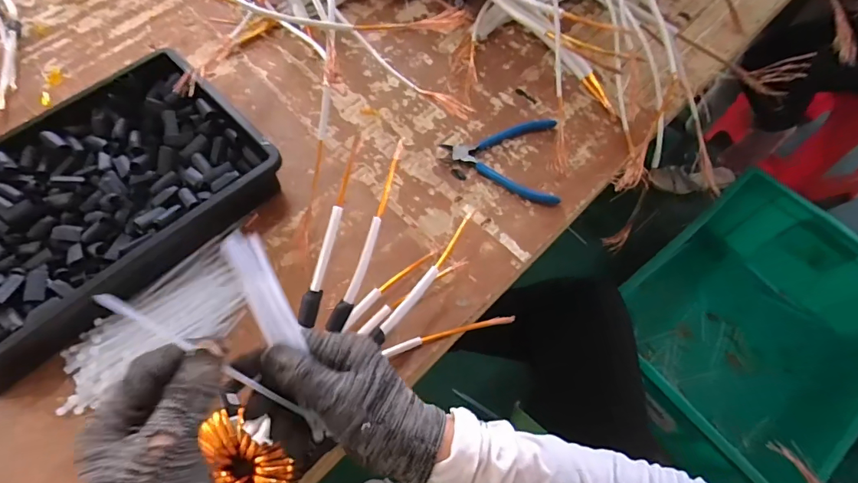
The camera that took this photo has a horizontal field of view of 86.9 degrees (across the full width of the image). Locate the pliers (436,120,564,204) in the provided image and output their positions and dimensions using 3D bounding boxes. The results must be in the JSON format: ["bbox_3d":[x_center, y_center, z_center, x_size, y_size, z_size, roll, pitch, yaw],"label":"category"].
[{"bbox_3d":[0.102,-0.116,0.556,0.149,0.009,0.121,24,66,12],"label":"pliers"}]

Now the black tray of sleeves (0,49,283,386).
[{"bbox_3d":[-0.364,-0.035,0.490,0.365,0.068,0.251,-41,70,-17],"label":"black tray of sleeves"}]

